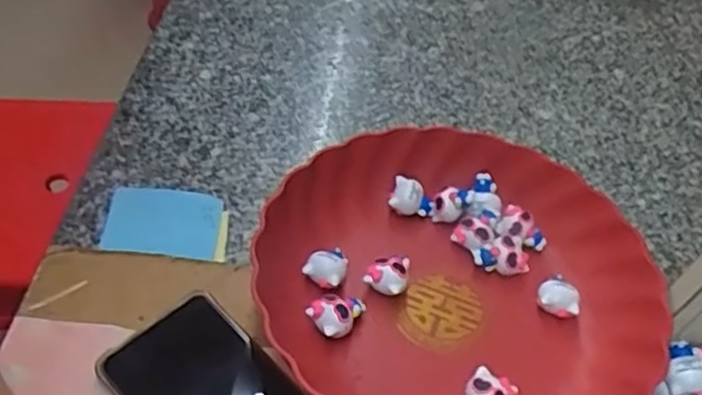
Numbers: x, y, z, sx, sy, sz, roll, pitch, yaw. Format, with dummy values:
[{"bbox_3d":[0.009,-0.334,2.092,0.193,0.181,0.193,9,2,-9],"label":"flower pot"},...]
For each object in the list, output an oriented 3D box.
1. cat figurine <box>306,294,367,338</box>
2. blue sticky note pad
[{"bbox_3d":[-0.007,0.070,0.419,0.032,0.019,0.025,-31,61,-27],"label":"cat figurine"},{"bbox_3d":[-0.126,0.019,0.467,0.081,0.011,0.055,3,52,-4],"label":"blue sticky note pad"}]

